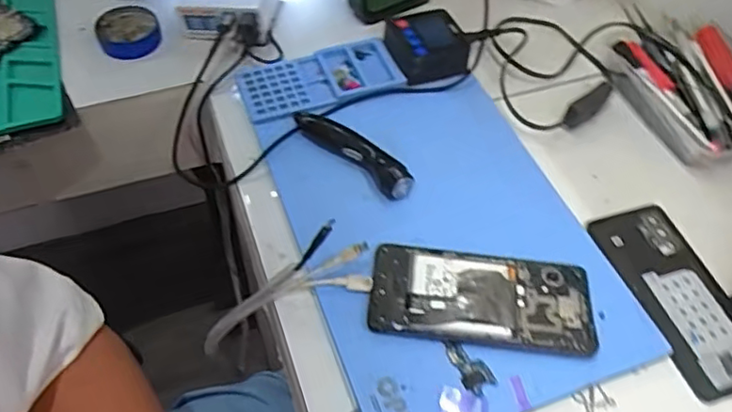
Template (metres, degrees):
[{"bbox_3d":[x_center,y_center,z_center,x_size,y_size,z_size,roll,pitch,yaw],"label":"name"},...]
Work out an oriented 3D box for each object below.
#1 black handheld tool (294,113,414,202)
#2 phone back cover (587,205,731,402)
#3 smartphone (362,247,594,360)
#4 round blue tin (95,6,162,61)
[{"bbox_3d":[-0.011,-0.045,0.507,0.119,0.025,0.024,35,59,22],"label":"black handheld tool"},{"bbox_3d":[0.237,0.067,0.458,0.067,0.008,0.152,-12,54,-11],"label":"phone back cover"},{"bbox_3d":[0.083,0.066,0.434,0.157,0.012,0.073,6,52,3],"label":"smartphone"},{"bbox_3d":[-0.240,-0.175,0.612,0.058,0.028,0.058,1,52,-1],"label":"round blue tin"}]

